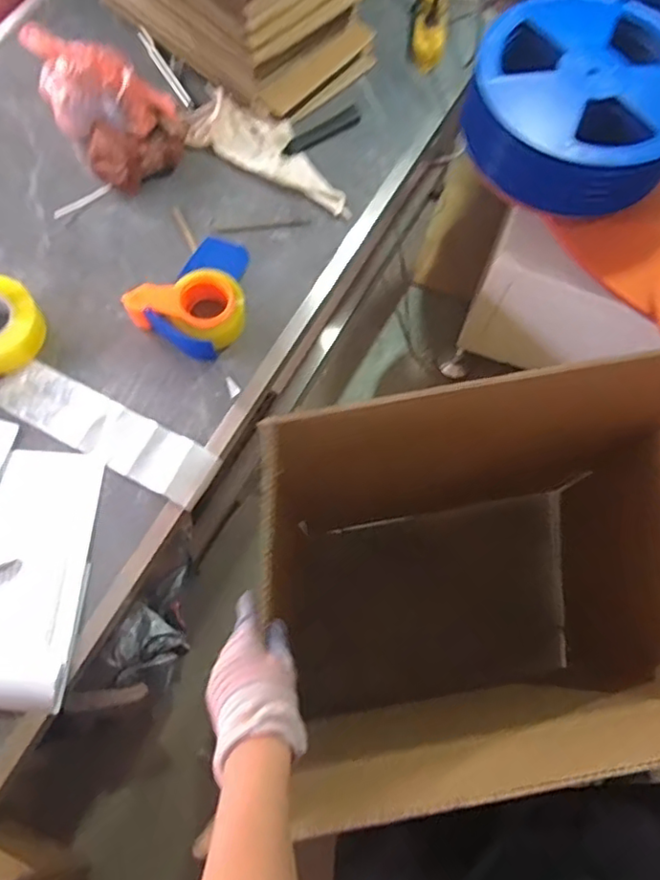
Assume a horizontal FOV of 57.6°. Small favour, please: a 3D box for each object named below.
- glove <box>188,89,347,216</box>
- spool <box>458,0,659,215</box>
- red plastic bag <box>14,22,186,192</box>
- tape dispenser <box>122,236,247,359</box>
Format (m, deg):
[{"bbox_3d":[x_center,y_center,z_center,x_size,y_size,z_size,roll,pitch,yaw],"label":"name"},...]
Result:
[{"bbox_3d":[-0.085,-0.465,0.951,0.299,0.043,0.103,27,73,10],"label":"glove"},{"bbox_3d":[0.356,-0.478,0.850,0.305,0.102,0.293,30,74,7],"label":"spool"},{"bbox_3d":[-0.342,-0.525,0.934,0.169,0.118,0.253,-30,73,-9],"label":"red plastic bag"},{"bbox_3d":[-0.178,-0.218,0.863,0.144,0.056,0.190,34,74,12],"label":"tape dispenser"}]

